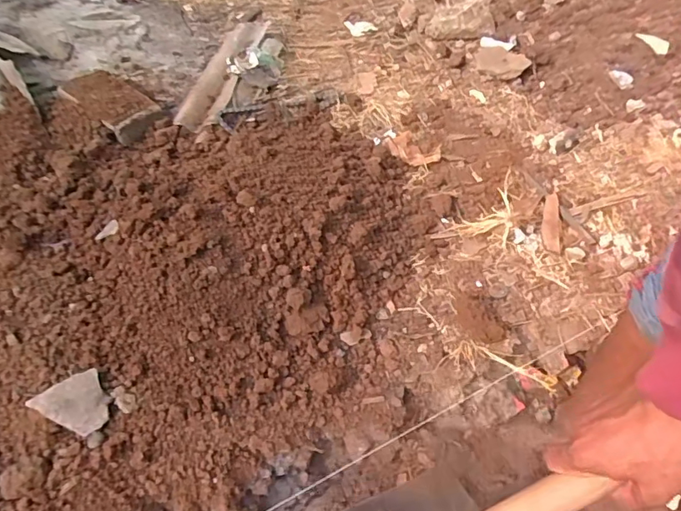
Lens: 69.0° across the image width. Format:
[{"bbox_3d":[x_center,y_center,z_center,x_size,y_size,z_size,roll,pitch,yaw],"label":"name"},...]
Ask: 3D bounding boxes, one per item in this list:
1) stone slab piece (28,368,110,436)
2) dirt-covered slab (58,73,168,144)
[{"bbox_3d":[-0.334,0.190,0.618,0.081,0.022,0.074,-27,60,-18],"label":"stone slab piece"},{"bbox_3d":[-0.462,-0.307,1.007,0.214,0.057,0.116,35,62,21],"label":"dirt-covered slab"}]

